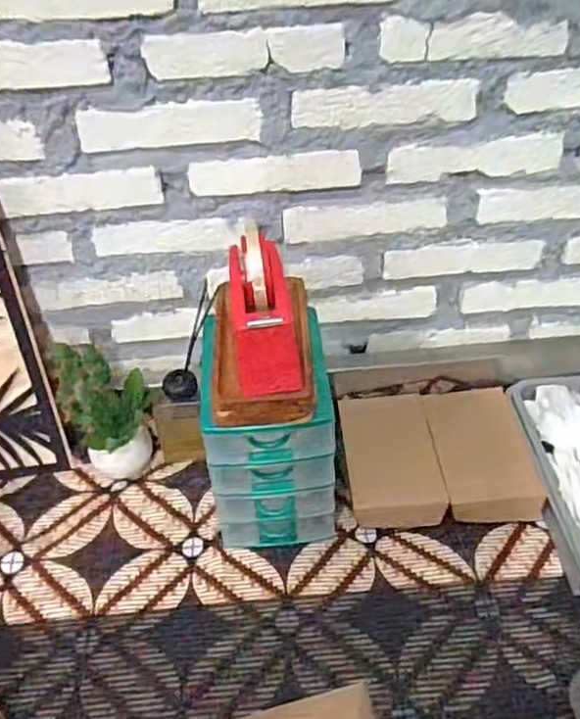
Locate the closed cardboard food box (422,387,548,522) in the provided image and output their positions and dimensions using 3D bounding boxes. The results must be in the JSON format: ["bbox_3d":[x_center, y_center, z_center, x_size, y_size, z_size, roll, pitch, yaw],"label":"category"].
[{"bbox_3d":[0.237,0.124,0.823,0.111,0.050,0.202,-5,40,1],"label":"closed cardboard food box"}]

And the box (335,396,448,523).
[{"bbox_3d":[0.127,0.130,0.829,0.111,0.047,0.193,-5,40,1],"label":"box"}]

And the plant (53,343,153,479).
[{"bbox_3d":[-0.223,0.069,0.820,0.104,0.183,0.083,-20,42,-17],"label":"plant"}]

